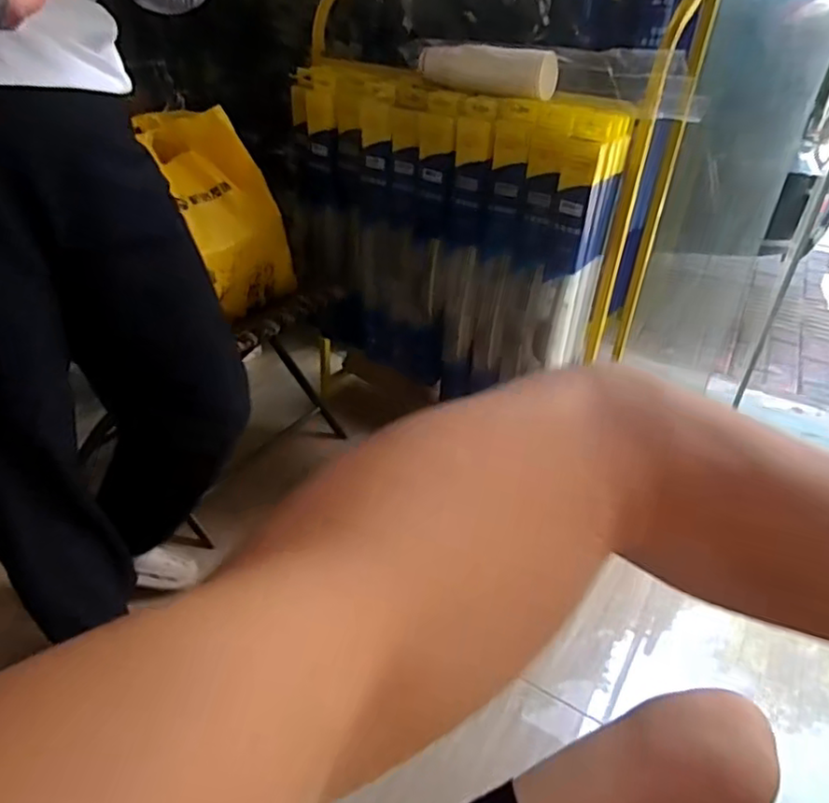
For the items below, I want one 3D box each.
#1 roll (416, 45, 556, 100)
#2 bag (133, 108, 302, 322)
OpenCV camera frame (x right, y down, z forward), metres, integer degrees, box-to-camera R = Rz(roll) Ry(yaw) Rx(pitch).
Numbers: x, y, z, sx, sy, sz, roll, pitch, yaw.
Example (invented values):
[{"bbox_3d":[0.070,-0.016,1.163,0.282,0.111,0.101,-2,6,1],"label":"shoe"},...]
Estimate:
[{"bbox_3d":[0.120,-0.549,1.020,0.219,0.065,0.071,21,37,24],"label":"roll"},{"bbox_3d":[-0.360,-0.370,1.175,0.121,0.384,0.196,-11,18,43],"label":"bag"}]

